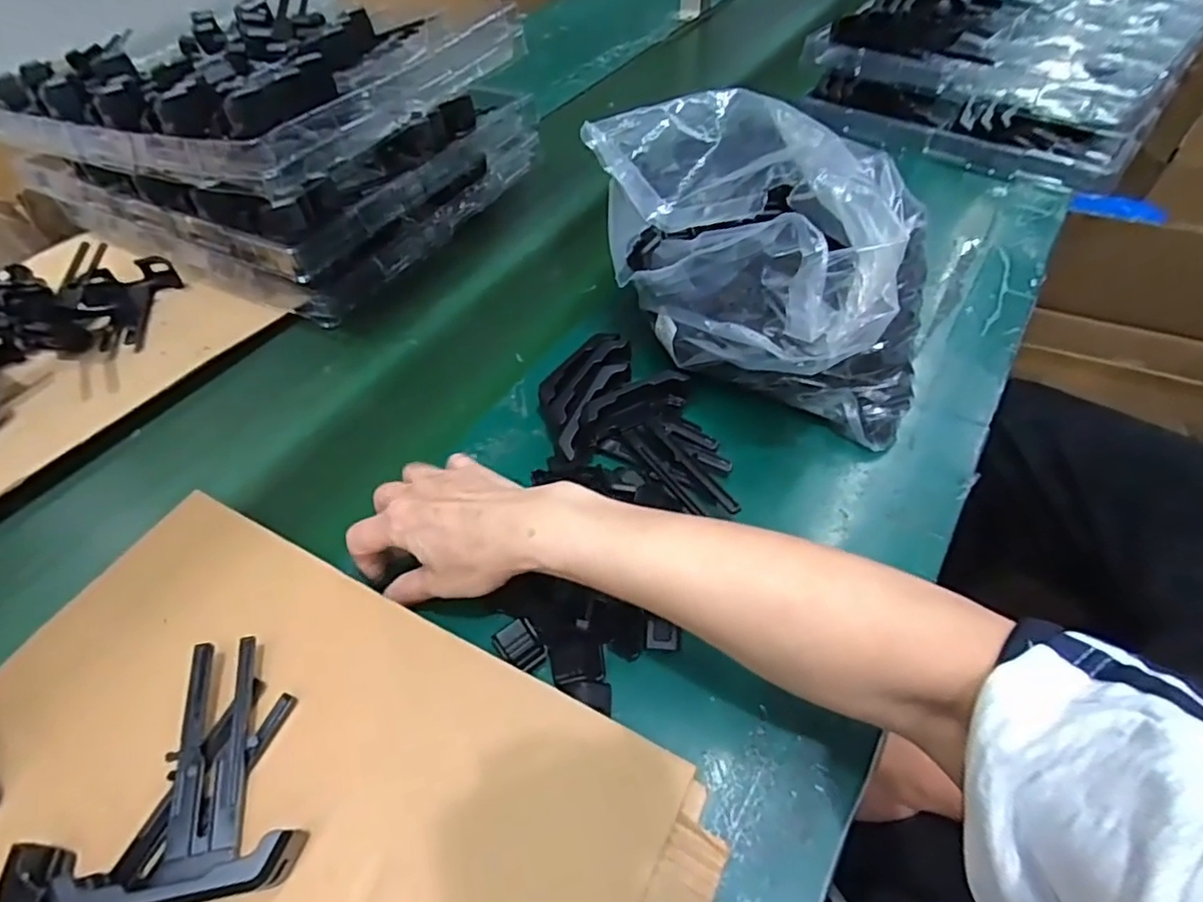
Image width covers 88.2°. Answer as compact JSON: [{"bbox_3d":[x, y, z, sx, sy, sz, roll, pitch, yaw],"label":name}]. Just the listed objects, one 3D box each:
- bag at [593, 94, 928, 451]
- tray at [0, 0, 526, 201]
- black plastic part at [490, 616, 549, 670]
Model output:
[{"bbox_3d":[0.117,-0.126,0.457,0.193,0.169,0.239,-20,56,-11],"label":"bag"},{"bbox_3d":[-0.365,-0.409,0.661,0.449,0.074,0.365,21,55,21],"label":"tray"},{"bbox_3d":[-0.048,0.115,0.369,0.024,0.006,0.028,-33,55,-21],"label":"black plastic part"}]

